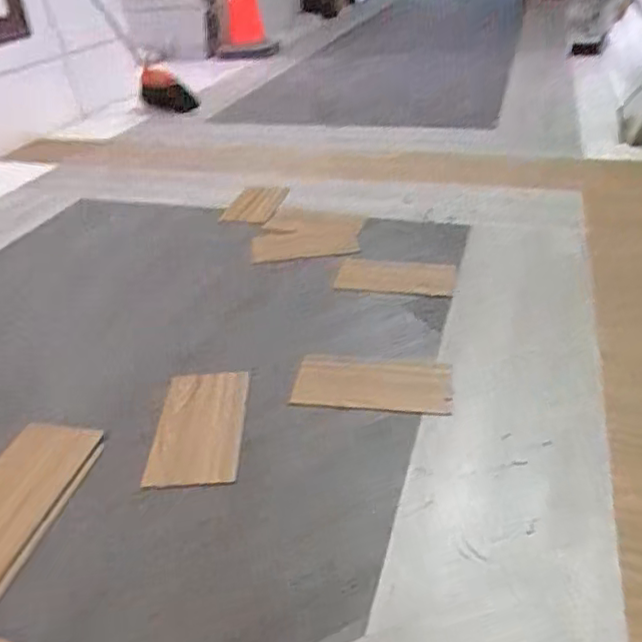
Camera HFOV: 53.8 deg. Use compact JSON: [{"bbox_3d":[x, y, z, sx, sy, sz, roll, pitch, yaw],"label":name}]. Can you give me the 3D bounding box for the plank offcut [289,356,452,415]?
[{"bbox_3d":[0.098,0.114,1.183,0.282,0.019,0.154,4,32,14],"label":"plank offcut"}]

